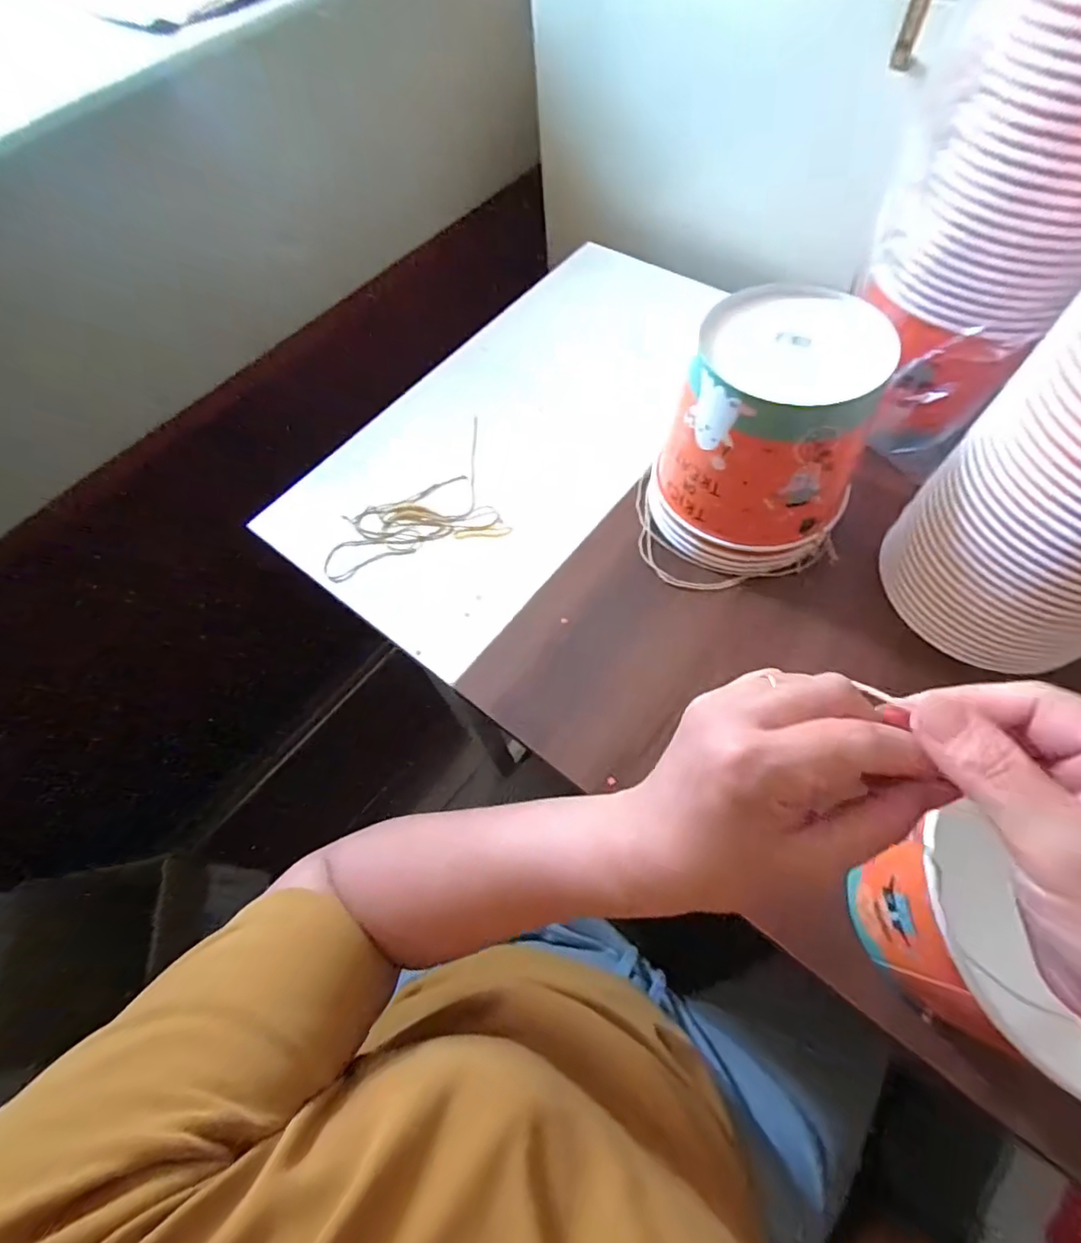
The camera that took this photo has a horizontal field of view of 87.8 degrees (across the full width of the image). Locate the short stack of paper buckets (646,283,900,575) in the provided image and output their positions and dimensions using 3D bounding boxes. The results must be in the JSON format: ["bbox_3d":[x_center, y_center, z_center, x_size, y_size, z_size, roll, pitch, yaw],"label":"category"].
[{"bbox_3d":[0.181,-0.142,0.450,0.148,0.167,0.135,30,69,19],"label":"short stack of paper buckets"}]

